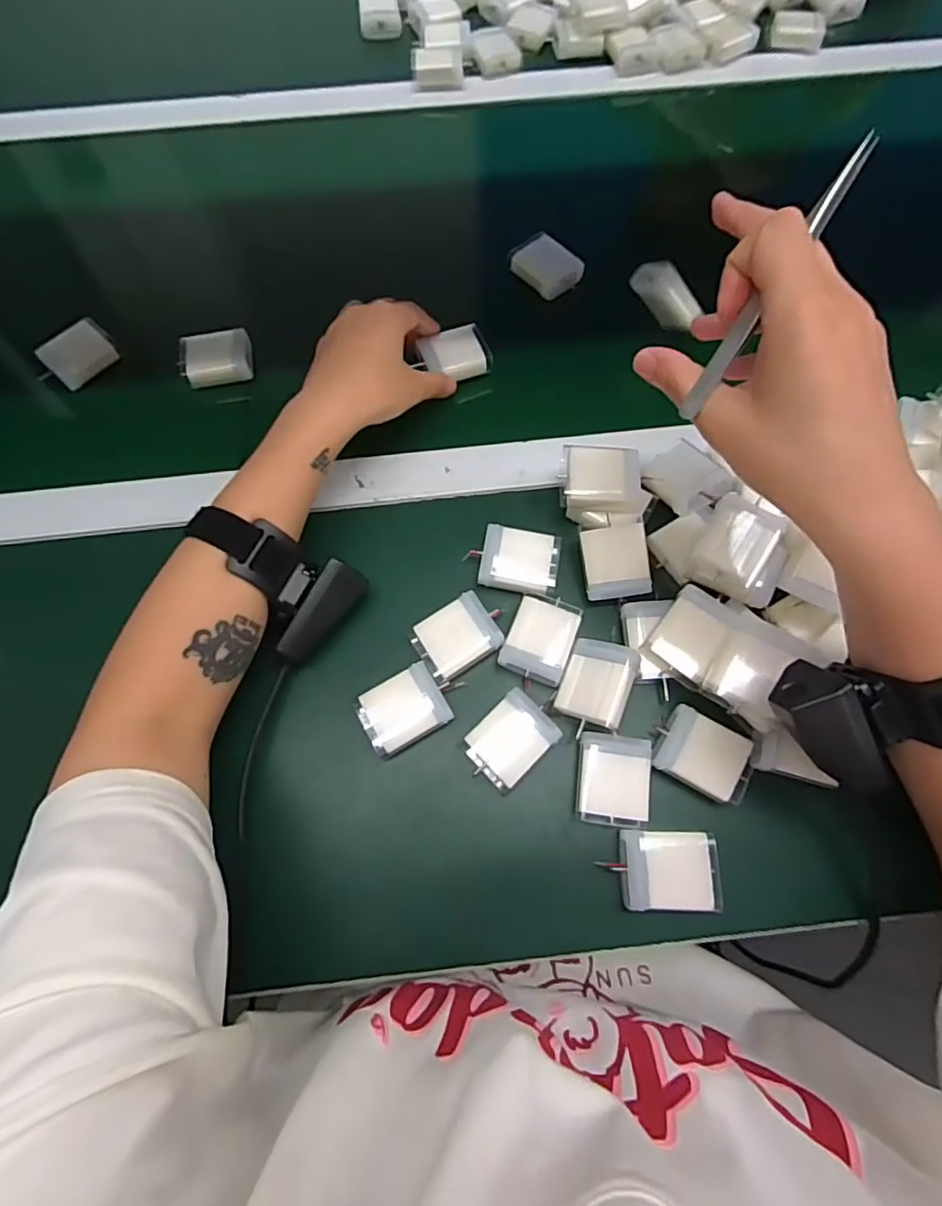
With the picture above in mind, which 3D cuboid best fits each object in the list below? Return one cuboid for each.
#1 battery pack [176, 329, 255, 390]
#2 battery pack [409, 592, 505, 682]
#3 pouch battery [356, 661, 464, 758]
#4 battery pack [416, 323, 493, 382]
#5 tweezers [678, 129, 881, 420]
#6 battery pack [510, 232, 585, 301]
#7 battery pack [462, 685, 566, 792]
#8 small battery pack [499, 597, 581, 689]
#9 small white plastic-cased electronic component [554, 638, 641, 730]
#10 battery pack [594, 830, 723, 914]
[{"bbox_3d":[-0.201,-0.193,0.459,0.053,0.015,0.043,-9,70,-2],"label":"battery pack"},{"bbox_3d":[-0.009,0.023,0.378,0.051,0.017,0.042,-32,72,-10],"label":"battery pack"},{"bbox_3d":[-0.038,0.066,0.366,0.059,0.021,0.042,-29,72,-8],"label":"pouch battery"},{"bbox_3d":[-0.013,-0.197,0.456,0.052,0.014,0.045,-19,70,-5],"label":"battery pack"},{"bbox_3d":[0.126,-0.132,0.244,0.009,0.007,0.118,36,110,14],"label":"tweezers"},{"bbox_3d":[0.063,-0.286,0.494,0.044,0.014,0.058,-37,73,-11],"label":"battery pack"},{"bbox_3d":[0.025,0.085,0.358,0.051,0.019,0.040,-42,74,-13],"label":"battery pack"},{"bbox_3d":[0.045,0.023,0.375,0.041,0.009,0.053,20,72,9],"label":"small battery pack"},{"bbox_3d":[0.077,0.048,0.356,0.041,0.007,0.051,15,70,36],"label":"small white plastic-cased electronic component"},{"bbox_3d":[0.109,0.152,0.332,0.059,0.018,0.040,0,70,2],"label":"battery pack"}]

